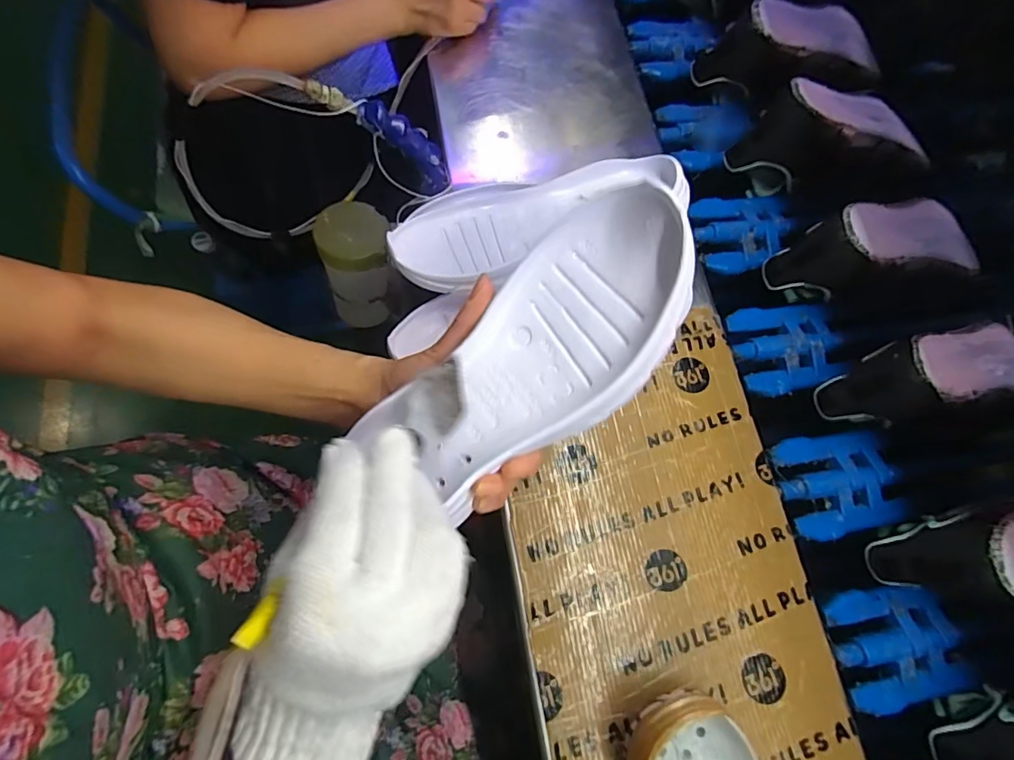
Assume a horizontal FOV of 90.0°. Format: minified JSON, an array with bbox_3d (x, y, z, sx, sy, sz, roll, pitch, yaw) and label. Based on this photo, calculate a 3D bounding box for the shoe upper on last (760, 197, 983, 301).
[{"bbox_3d":[0.371,-0.133,0.502,0.218,0.102,0.077,-8,70,-7],"label":"shoe upper on last"}]

